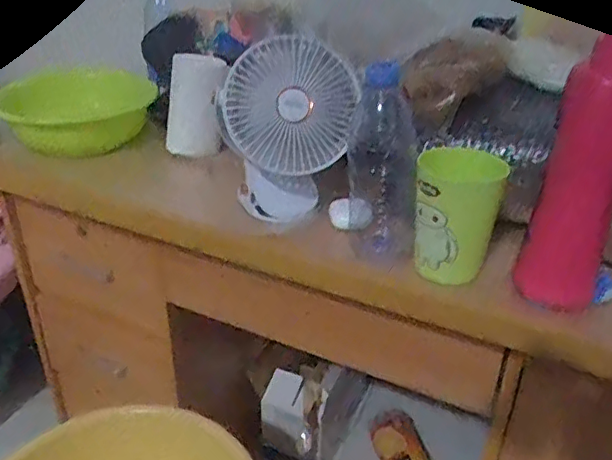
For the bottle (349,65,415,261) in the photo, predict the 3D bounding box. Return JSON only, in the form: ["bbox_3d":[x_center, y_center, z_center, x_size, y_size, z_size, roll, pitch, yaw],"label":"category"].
[{"bbox_3d":[0.076,-0.059,0.584,0.063,0.193,0.073,0,30,-2],"label":"bottle"}]

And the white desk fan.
[{"bbox_3d":[-0.016,-0.101,0.643,0.138,0.189,0.087,12,32,17],"label":"white desk fan"}]

